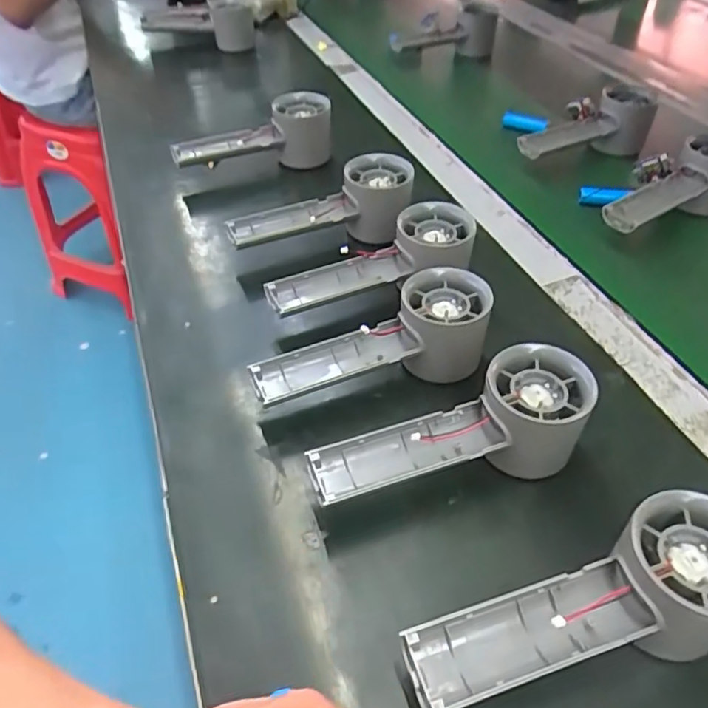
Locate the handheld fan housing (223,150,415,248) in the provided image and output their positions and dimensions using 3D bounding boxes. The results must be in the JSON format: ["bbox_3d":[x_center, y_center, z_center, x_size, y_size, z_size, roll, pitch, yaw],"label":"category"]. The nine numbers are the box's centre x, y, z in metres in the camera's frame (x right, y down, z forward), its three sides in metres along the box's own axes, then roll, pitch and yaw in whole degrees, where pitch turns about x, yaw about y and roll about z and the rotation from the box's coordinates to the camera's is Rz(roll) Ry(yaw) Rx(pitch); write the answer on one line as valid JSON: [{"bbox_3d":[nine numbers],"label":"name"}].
[{"bbox_3d":[-0.026,-0.115,0.485,0.156,0.059,0.058,-13,46,-10],"label":"handheld fan housing"}]

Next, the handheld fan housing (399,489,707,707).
[{"bbox_3d":[0.100,0.117,0.253,0.153,0.064,0.054,-18,47,-15],"label":"handheld fan housing"}]

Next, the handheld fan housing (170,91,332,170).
[{"bbox_3d":[-0.102,-0.218,0.603,0.162,0.066,0.045,-14,46,-11],"label":"handheld fan housing"}]

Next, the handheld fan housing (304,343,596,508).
[{"bbox_3d":[0.055,0.050,0.320,0.153,0.059,0.054,-20,47,-16],"label":"handheld fan housing"}]

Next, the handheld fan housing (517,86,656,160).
[{"bbox_3d":[0.240,-0.237,0.619,0.160,0.060,0.043,-16,46,-13],"label":"handheld fan housing"}]

